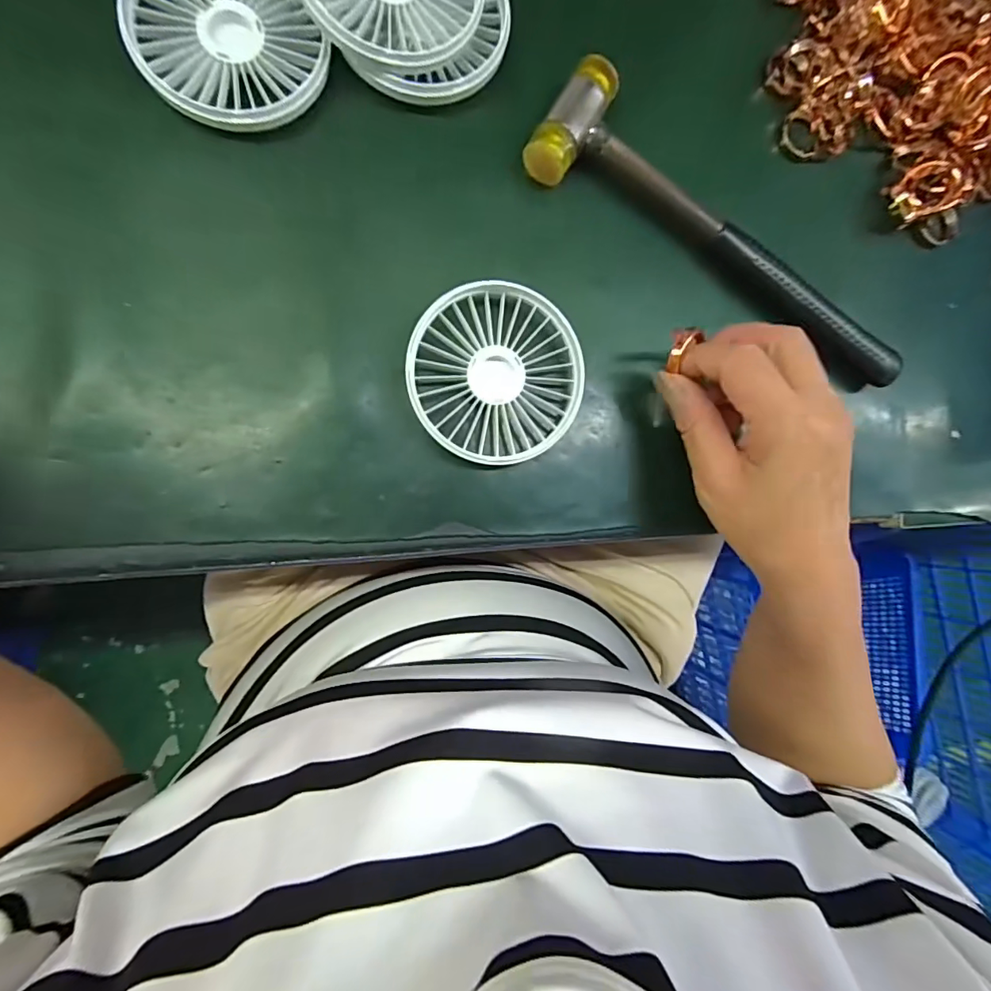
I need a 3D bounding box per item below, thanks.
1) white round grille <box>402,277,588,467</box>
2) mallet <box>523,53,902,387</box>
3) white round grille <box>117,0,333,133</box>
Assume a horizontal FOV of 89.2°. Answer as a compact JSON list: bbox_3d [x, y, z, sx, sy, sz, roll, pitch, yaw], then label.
[{"bbox_3d":[0.000,-0.062,0.259,0.085,0.013,0.087,0,89,-10],"label":"white round grille"},{"bbox_3d":[0.131,-0.142,0.277,0.235,0.023,0.059,28,84,-9],"label":"mallet"},{"bbox_3d":[-0.127,-0.217,0.237,0.082,0.015,0.088,0,89,-10],"label":"white round grille"}]

